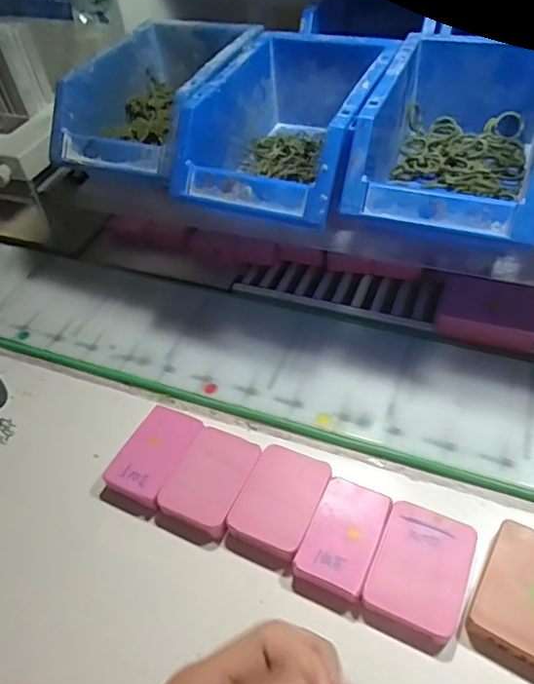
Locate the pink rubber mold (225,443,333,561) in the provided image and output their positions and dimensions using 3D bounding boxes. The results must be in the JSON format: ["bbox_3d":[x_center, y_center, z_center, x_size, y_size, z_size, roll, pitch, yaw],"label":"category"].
[{"bbox_3d":[0.010,0.107,0.371,0.051,0.018,0.072,16,51,21],"label":"pink rubber mold"}]

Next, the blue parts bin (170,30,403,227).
[{"bbox_3d":[0.015,-0.165,0.422,0.129,0.071,0.173,15,51,19],"label":"blue parts bin"}]

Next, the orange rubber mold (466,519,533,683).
[{"bbox_3d":[0.152,0.149,0.317,0.054,0.016,0.075,22,54,24],"label":"orange rubber mold"}]

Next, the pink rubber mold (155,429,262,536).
[{"bbox_3d":[-0.039,0.097,0.390,0.051,0.020,0.071,17,52,21],"label":"pink rubber mold"}]

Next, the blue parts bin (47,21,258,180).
[{"bbox_3d":[-0.091,-0.211,0.473,0.116,0.062,0.182,14,51,19],"label":"blue parts bin"}]

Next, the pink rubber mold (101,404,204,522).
[{"bbox_3d":[-0.084,0.084,0.405,0.044,0.020,0.078,18,52,21],"label":"pink rubber mold"}]

